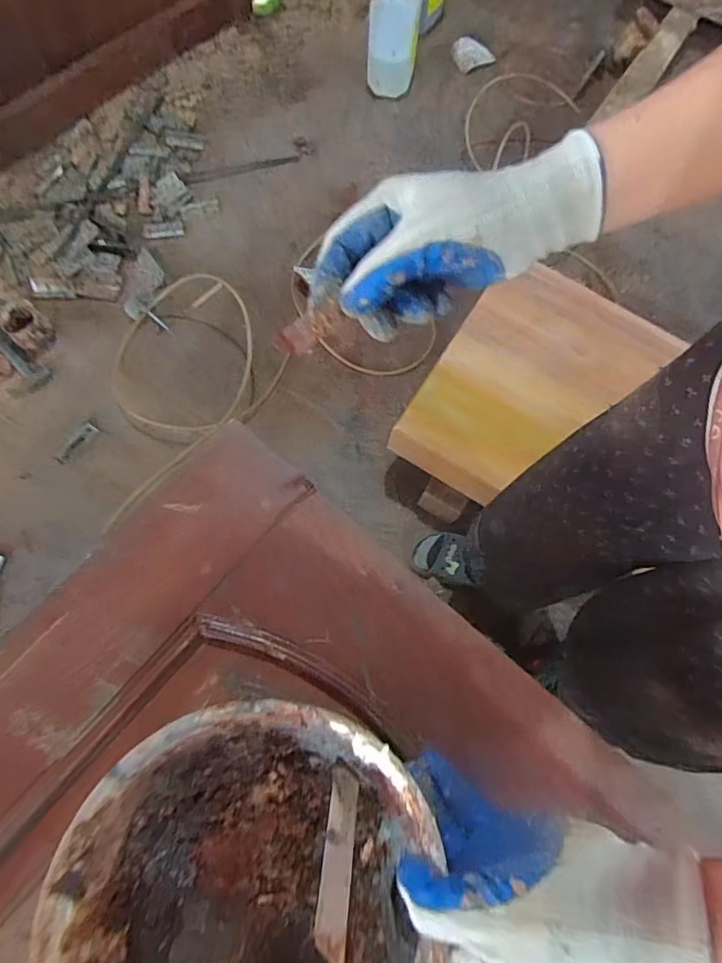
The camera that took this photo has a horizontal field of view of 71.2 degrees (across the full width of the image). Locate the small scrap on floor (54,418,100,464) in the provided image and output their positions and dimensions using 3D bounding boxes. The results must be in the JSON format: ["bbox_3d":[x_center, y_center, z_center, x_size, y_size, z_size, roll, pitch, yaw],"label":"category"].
[{"bbox_3d":[-0.655,-0.093,1.164,0.038,0.005,0.122,37,68,0],"label":"small scrap on floor"}]

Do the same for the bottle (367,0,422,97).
[{"bbox_3d":[0.097,-1.269,1.425,0.137,0.267,0.155,5,72,2],"label":"bottle"}]

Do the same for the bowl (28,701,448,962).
[{"bbox_3d":[-0.063,0.234,0.292,0.201,0.075,0.196,0,76,0],"label":"bowl"}]

